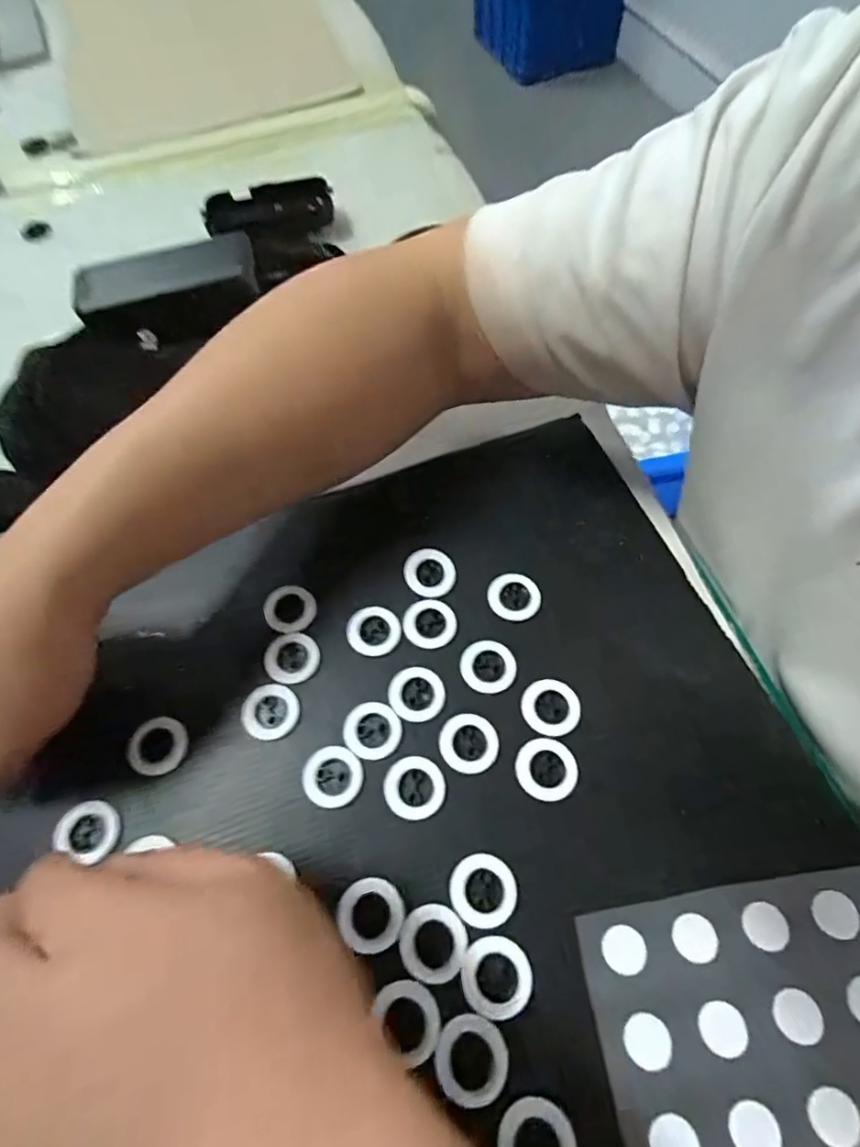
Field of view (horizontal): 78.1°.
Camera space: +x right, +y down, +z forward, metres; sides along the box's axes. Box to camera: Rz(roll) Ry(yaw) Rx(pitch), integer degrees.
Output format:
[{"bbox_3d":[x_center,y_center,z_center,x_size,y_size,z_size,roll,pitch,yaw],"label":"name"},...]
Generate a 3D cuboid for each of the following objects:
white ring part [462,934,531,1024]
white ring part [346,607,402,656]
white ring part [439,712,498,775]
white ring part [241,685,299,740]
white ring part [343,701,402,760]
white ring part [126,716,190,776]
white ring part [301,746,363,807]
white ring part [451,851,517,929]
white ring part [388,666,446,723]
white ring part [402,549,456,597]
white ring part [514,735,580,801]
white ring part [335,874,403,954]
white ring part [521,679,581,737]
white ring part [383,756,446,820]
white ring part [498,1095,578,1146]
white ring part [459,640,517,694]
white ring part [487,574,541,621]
[{"bbox_3d":[0.028,0.169,0.223,0.029,0.004,0.028,-1,62,1],"label":"white ring part"},{"bbox_3d":[-0.031,0.032,0.296,0.029,0.005,0.026,-4,62,0],"label":"white ring part"},{"bbox_3d":[0.019,0.084,0.266,0.028,0.004,0.028,-1,62,1],"label":"white ring part"},{"bbox_3d":[-0.084,0.072,0.279,0.029,0.004,0.027,-13,63,-5],"label":"white ring part"},{"bbox_3d":[-0.030,0.079,0.271,0.029,0.004,0.028,-1,62,1],"label":"white ring part"},{"bbox_3d":[-0.141,0.089,0.274,0.026,0.009,0.029,18,64,11],"label":"white ring part"},{"bbox_3d":[-0.048,0.100,0.264,0.029,0.004,0.028,-13,63,-5],"label":"white ring part"},{"bbox_3d":[0.024,0.141,0.237,0.029,0.004,0.028,-11,63,-4],"label":"white ring part"},{"bbox_3d":[-0.007,0.063,0.278,0.029,0.004,0.029,-1,62,1],"label":"white ring part"},{"bbox_3d":[0.000,-0.001,0.307,0.029,0.007,0.026,6,63,5],"label":"white ring part"},{"bbox_3d":[0.057,0.095,0.260,0.029,0.004,0.029,-1,62,1],"label":"white ring part"},{"bbox_3d":[-0.026,0.151,0.235,0.029,0.004,0.028,-1,62,1],"label":"white ring part"},{"bbox_3d":[0.062,0.068,0.272,0.029,0.004,0.028,-1,62,1],"label":"white ring part"},{"bbox_3d":[-0.008,0.104,0.259,0.029,0.004,0.028,-1,62,1],"label":"white ring part"},{"bbox_3d":[0.040,0.214,0.198,0.028,0.004,0.028,-1,62,1],"label":"white ring part"},{"bbox_3d":[0.031,0.049,0.283,0.029,0.004,0.028,-1,62,1],"label":"white ring part"},{"bbox_3d":[0.048,0.012,0.300,0.030,0.004,0.026,12,63,8],"label":"white ring part"}]

